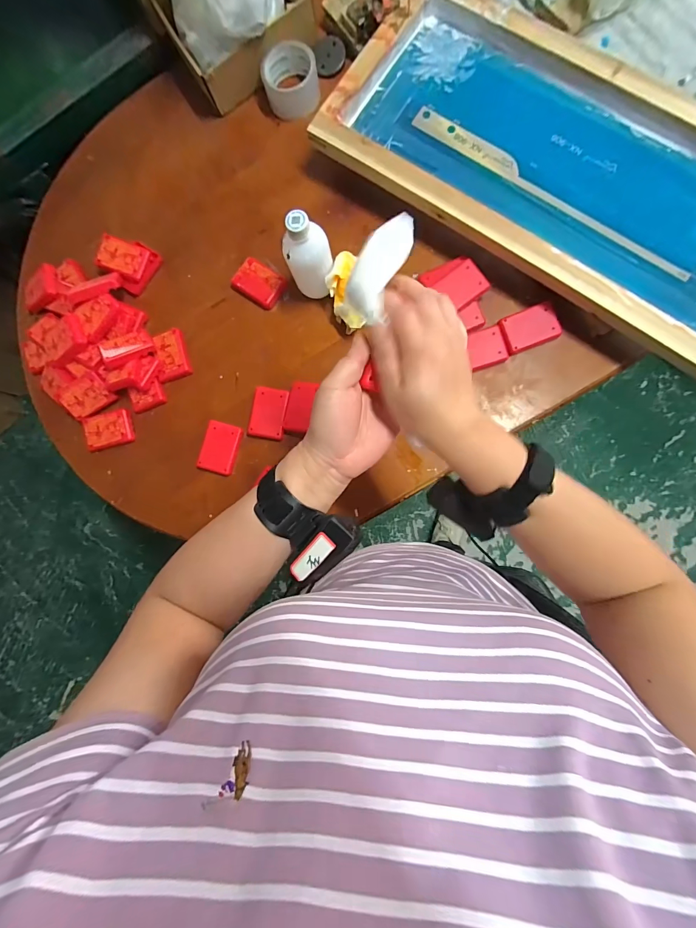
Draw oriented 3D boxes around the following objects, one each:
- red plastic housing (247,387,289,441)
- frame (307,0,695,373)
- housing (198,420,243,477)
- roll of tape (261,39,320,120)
[{"bbox_3d":[-0.128,-0.081,0.595,0.056,0.013,0.081,7,88,8],"label":"red plastic housing"},{"bbox_3d":[0.312,-0.418,0.528,0.676,0.054,0.310,37,92,8],"label":"frame"},{"bbox_3d":[-0.205,-0.026,0.597,0.056,0.015,0.080,14,89,8],"label":"housing"},{"bbox_3d":[-0.093,-0.630,0.610,0.088,0.042,0.085,0,87,7],"label":"roll of tape"}]

